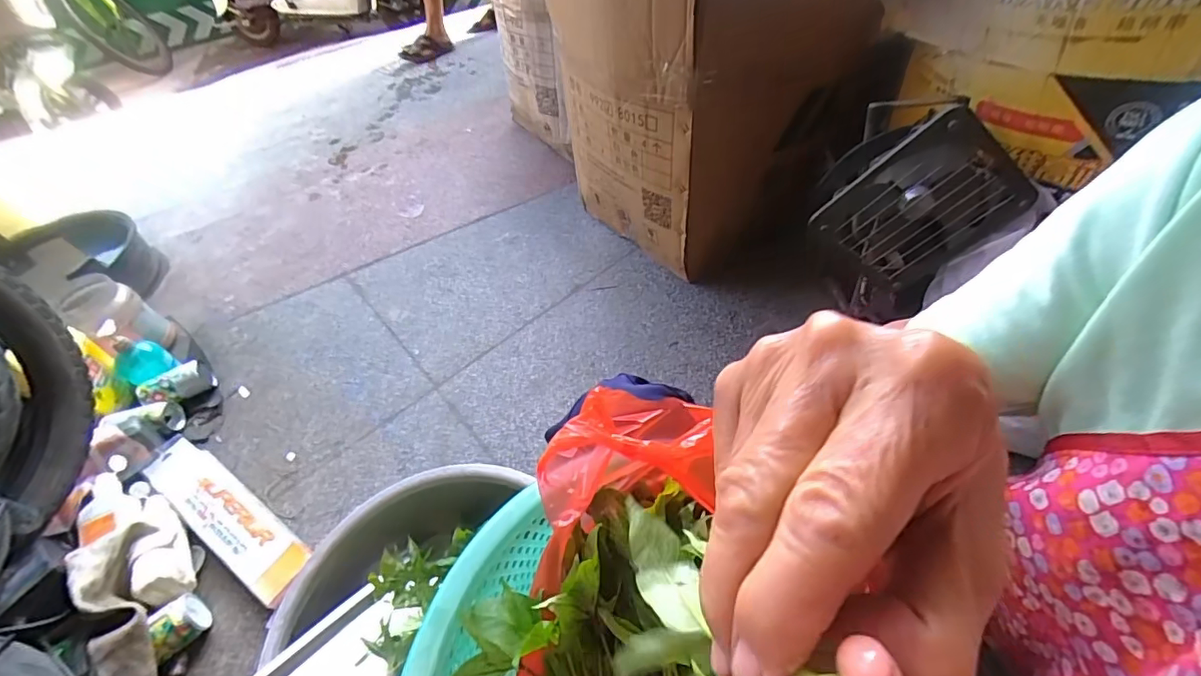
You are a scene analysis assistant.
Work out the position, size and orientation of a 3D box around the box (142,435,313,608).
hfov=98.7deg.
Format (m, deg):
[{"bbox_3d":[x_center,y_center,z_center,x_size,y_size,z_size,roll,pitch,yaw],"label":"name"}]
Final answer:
[{"bbox_3d":[-0.622,0.289,0.853,0.391,0.037,0.090,26,57,24],"label":"box"}]

